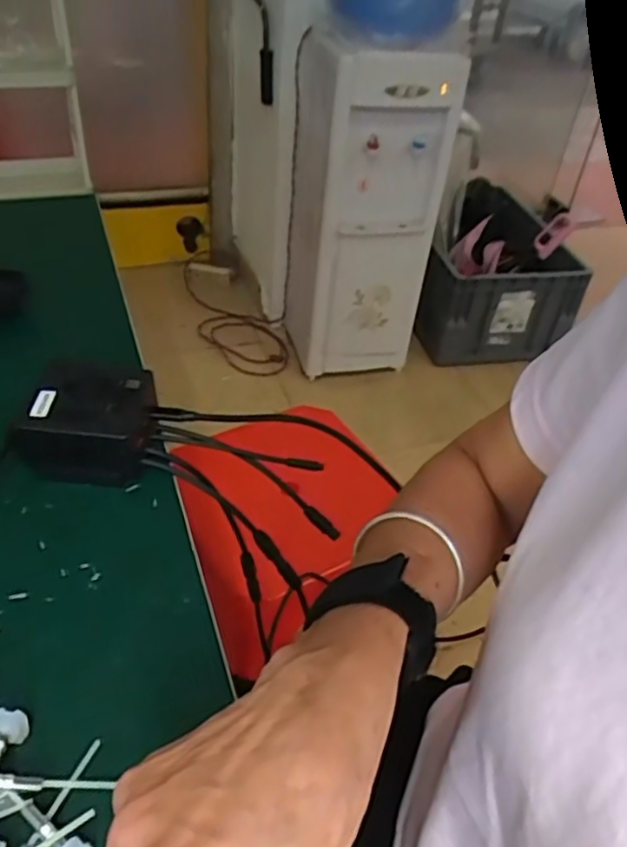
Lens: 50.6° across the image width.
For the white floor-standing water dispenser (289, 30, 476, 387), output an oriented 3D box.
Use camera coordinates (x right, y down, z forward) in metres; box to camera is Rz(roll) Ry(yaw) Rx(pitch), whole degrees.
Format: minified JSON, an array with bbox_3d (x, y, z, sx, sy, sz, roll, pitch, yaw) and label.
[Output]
[{"bbox_3d":[0.123,-0.545,1.693,0.301,0.784,0.348,-6,43,-13],"label":"white floor-standing water dispenser"}]

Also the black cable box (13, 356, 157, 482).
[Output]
[{"bbox_3d":[-0.155,-0.002,0.462,0.081,0.054,0.081,4,42,-2],"label":"black cable box"}]

